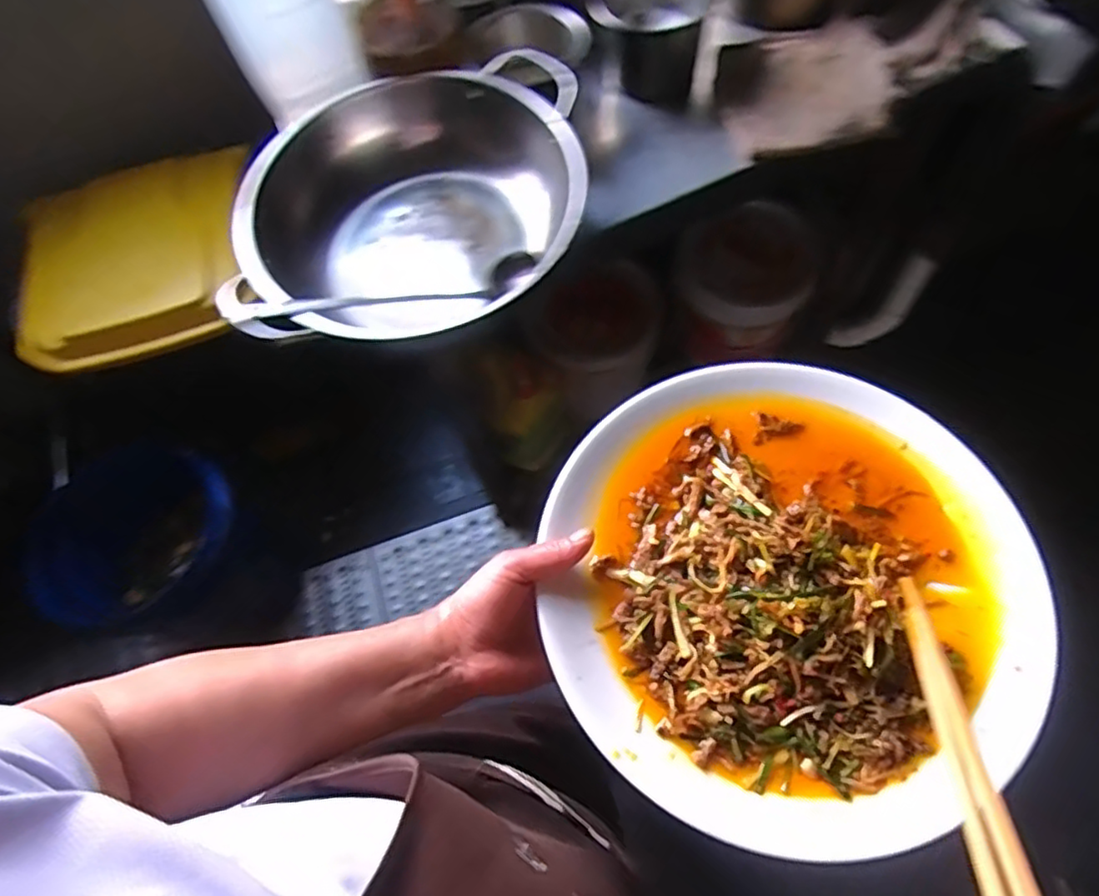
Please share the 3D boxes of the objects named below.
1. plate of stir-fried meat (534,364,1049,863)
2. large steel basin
[{"bbox_3d":[0.142,0.076,0.394,0.280,0.042,0.288,0,58,0],"label":"plate of stir-fried meat"},{"bbox_3d":[-0.134,-0.230,0.634,0.320,0.131,0.329,0,58,0],"label":"large steel basin"}]

